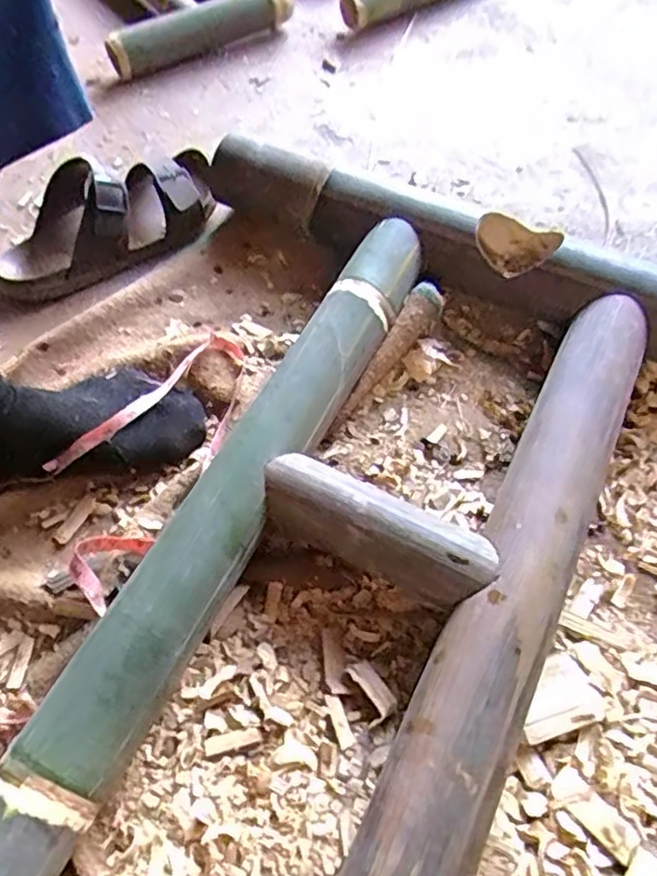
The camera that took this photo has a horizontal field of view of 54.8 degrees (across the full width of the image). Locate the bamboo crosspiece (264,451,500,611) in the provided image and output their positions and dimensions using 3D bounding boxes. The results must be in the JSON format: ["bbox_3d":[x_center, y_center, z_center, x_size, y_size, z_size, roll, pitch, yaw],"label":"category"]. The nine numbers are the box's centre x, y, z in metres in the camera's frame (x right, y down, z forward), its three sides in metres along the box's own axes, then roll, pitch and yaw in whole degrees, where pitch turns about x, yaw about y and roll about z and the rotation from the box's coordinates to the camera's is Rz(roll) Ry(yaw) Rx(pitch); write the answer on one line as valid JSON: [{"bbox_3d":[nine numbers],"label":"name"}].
[{"bbox_3d":[0.032,0.073,0.461,0.166,0.061,0.053,23,61,17],"label":"bamboo crosspiece"}]

